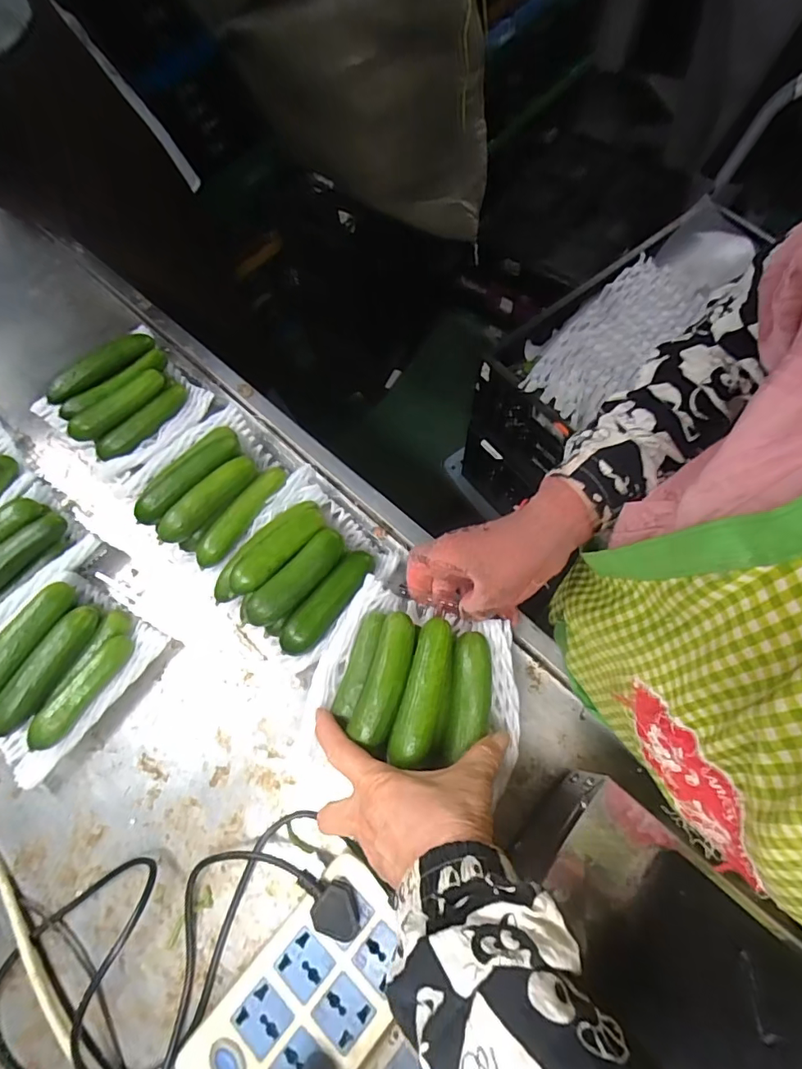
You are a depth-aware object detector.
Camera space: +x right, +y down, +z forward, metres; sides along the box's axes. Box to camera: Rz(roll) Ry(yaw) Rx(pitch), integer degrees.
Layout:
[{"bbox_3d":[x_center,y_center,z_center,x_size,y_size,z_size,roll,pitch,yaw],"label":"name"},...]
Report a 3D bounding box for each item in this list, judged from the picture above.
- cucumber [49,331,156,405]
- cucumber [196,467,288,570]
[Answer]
[{"bbox_3d":[-0.325,-0.182,0.536,0.120,0.023,0.021,-39,71,-15],"label":"cucumber"},{"bbox_3d":[-0.155,-0.019,0.481,0.023,0.025,0.116,37,71,15],"label":"cucumber"}]

